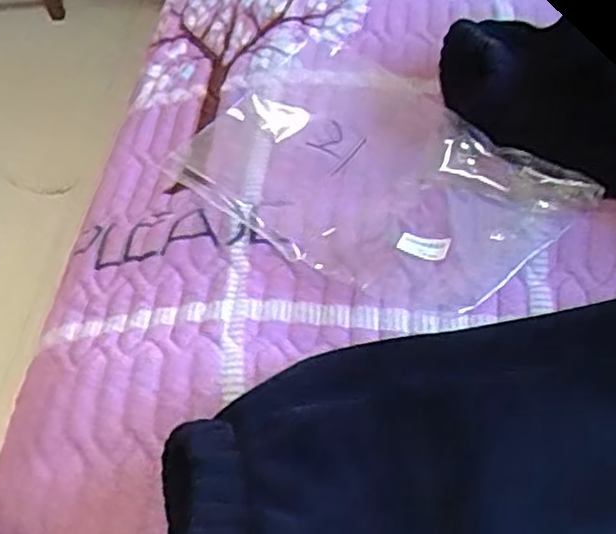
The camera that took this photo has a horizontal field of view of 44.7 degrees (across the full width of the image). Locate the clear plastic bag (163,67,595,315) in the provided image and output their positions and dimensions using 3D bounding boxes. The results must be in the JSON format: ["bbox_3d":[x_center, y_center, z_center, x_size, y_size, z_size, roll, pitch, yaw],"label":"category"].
[{"bbox_3d":[0.043,-0.059,0.480,0.237,0.037,0.147,32,58,22],"label":"clear plastic bag"}]

